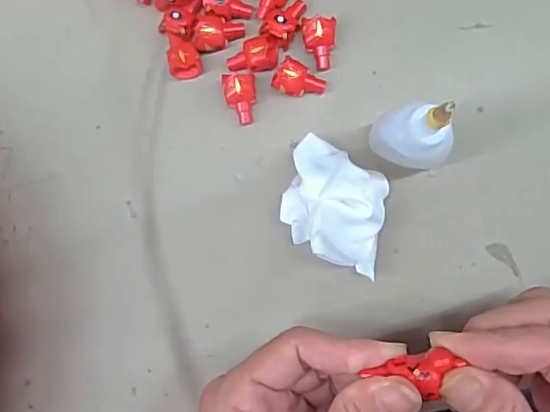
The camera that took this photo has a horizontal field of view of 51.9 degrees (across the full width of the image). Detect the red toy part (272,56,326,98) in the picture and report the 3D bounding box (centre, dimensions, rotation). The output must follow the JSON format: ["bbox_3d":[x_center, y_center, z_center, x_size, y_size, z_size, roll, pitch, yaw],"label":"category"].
[{"bbox_3d":[0.012,-0.062,0.280,0.025,0.015,0.016,20,88,8],"label":"red toy part"}]

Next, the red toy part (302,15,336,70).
[{"bbox_3d":[0.022,-0.081,0.281,0.016,0.013,0.024,3,86,7],"label":"red toy part"}]

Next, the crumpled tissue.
[{"bbox_3d":[0.028,-0.001,0.264,0.048,0.032,0.053,16,88,8],"label":"crumpled tissue"}]

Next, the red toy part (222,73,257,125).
[{"bbox_3d":[-0.017,-0.054,0.284,0.016,0.012,0.024,-3,86,7],"label":"red toy part"}]

